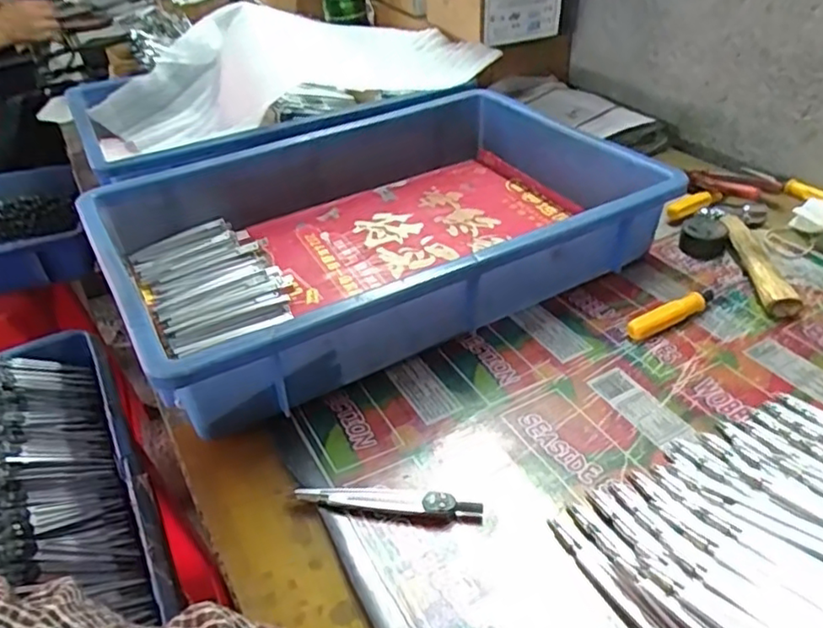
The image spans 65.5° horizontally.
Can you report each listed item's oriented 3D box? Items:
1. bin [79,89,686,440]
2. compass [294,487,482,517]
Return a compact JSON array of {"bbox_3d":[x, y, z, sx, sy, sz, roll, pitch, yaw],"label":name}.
[{"bbox_3d":[-0.031,-0.081,0.560,0.430,0.083,0.308,-22,41,-22],"label":"bin"},{"bbox_3d":[-0.013,0.108,0.371,0.105,0.010,0.016,2,38,9],"label":"compass"}]

